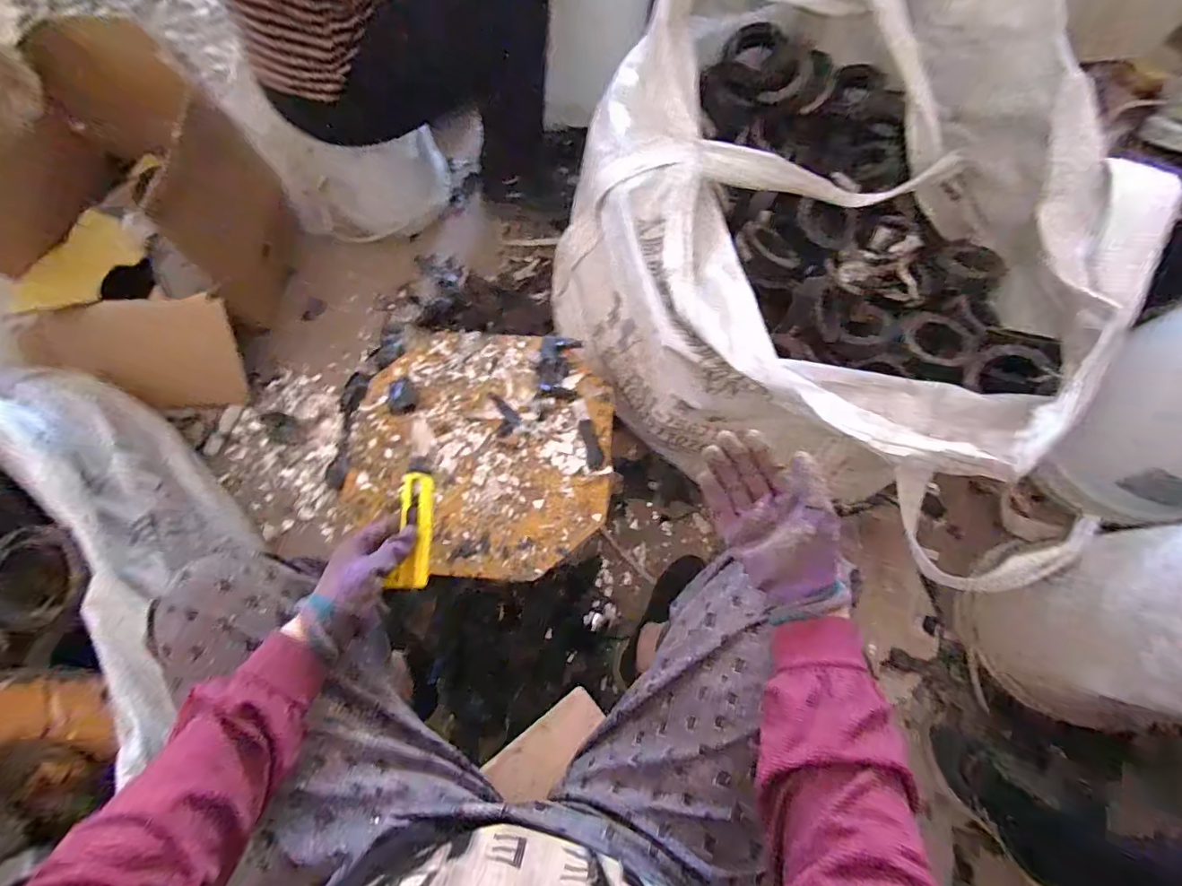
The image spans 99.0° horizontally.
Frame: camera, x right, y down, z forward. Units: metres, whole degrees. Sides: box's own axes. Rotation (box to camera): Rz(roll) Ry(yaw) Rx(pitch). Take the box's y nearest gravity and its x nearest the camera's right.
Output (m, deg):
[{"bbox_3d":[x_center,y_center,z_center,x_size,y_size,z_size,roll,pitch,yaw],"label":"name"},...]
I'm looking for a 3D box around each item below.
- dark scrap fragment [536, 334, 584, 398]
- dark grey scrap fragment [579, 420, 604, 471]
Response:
[{"bbox_3d":[-0.049,-0.115,0.752,0.060,0.019,0.107,5,70,1],"label":"dark scrap fragment"},{"bbox_3d":[0.001,0.001,0.710,0.023,0.006,0.073,-13,71,-5],"label":"dark grey scrap fragment"}]

